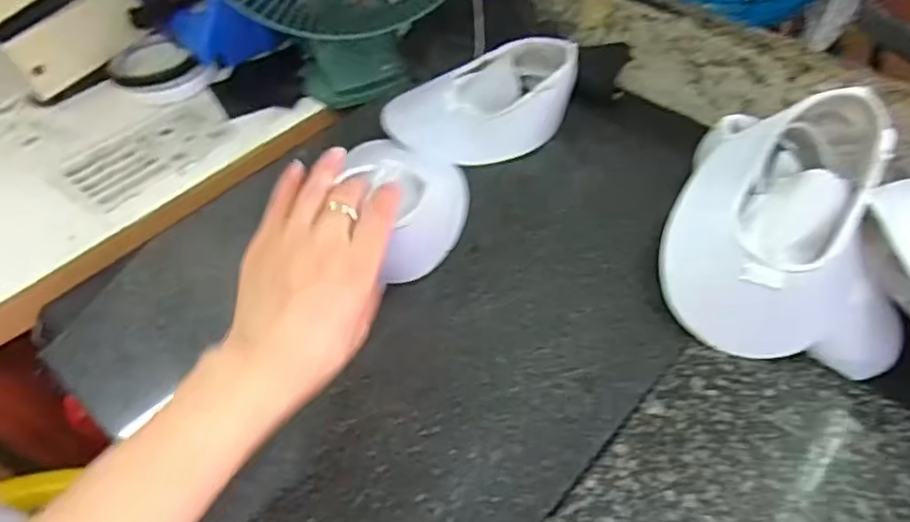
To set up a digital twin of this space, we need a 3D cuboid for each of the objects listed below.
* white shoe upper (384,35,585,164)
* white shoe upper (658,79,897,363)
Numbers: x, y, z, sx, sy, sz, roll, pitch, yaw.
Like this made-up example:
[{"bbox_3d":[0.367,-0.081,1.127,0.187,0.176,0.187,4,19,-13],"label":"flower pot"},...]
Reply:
[{"bbox_3d":[0.027,-0.139,0.594,0.170,0.062,0.100,-19,52,-15],"label":"white shoe upper"},{"bbox_3d":[0.210,-0.026,0.449,0.120,0.055,0.177,24,96,19],"label":"white shoe upper"}]

